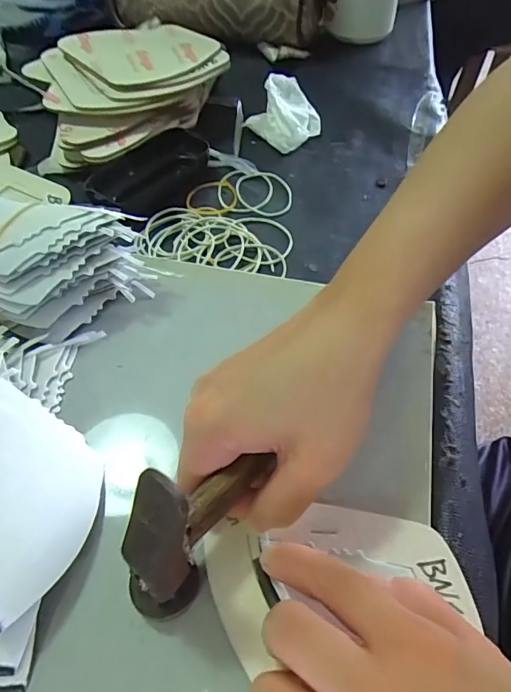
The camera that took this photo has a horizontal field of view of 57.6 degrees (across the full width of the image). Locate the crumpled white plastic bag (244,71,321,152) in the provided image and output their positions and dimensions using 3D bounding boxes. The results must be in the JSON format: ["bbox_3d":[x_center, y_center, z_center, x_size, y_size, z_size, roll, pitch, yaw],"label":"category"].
[{"bbox_3d":[0.035,-0.232,0.460,0.065,0.036,0.078,31,60,20],"label":"crumpled white plastic bag"}]

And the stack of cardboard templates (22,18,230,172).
[{"bbox_3d":[-0.134,-0.249,0.450,0.190,0.063,0.153,-36,62,-23],"label":"stack of cardboard templates"}]

